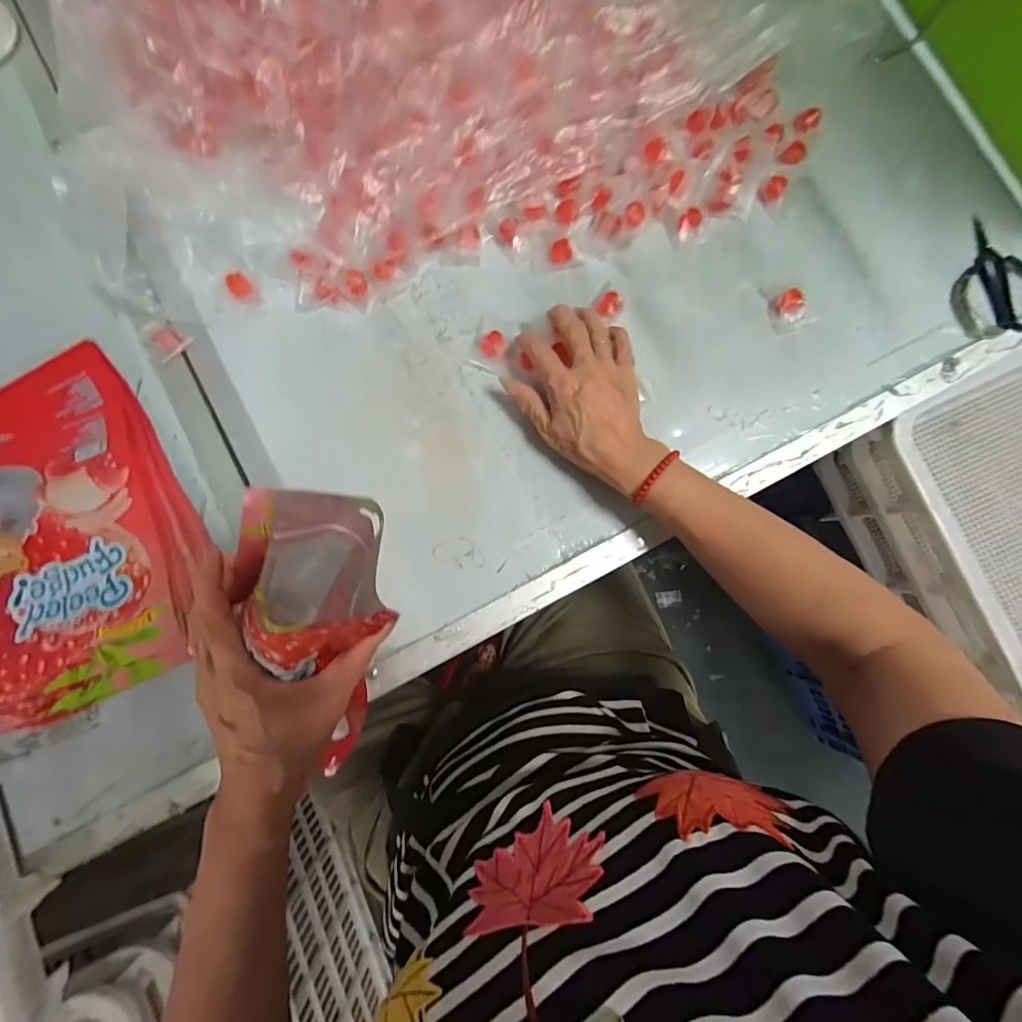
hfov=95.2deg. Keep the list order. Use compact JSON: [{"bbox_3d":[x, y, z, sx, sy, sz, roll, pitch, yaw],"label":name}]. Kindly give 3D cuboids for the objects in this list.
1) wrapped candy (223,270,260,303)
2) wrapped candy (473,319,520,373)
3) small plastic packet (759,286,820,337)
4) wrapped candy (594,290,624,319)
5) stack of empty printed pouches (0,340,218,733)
[{"bbox_3d":[-0.238,-0.197,0.412,0.025,0.014,0.024,0,83,-2],"label":"wrapped candy"},{"bbox_3d":[-0.016,-0.146,0.412,0.035,0.015,0.038,21,83,1],"label":"wrapped candy"},{"bbox_3d":[0.252,-0.184,0.421,0.033,0.013,0.045,-14,84,-3],"label":"small plastic packet"},{"bbox_3d":[0.089,-0.185,0.419,0.022,0.010,0.027,33,83,2],"label":"wrapped candy"},{"bbox_3d":[-0.361,0.012,0.380,0.178,0.027,0.276,-20,84,-4],"label":"stack of empty printed pouches"}]

